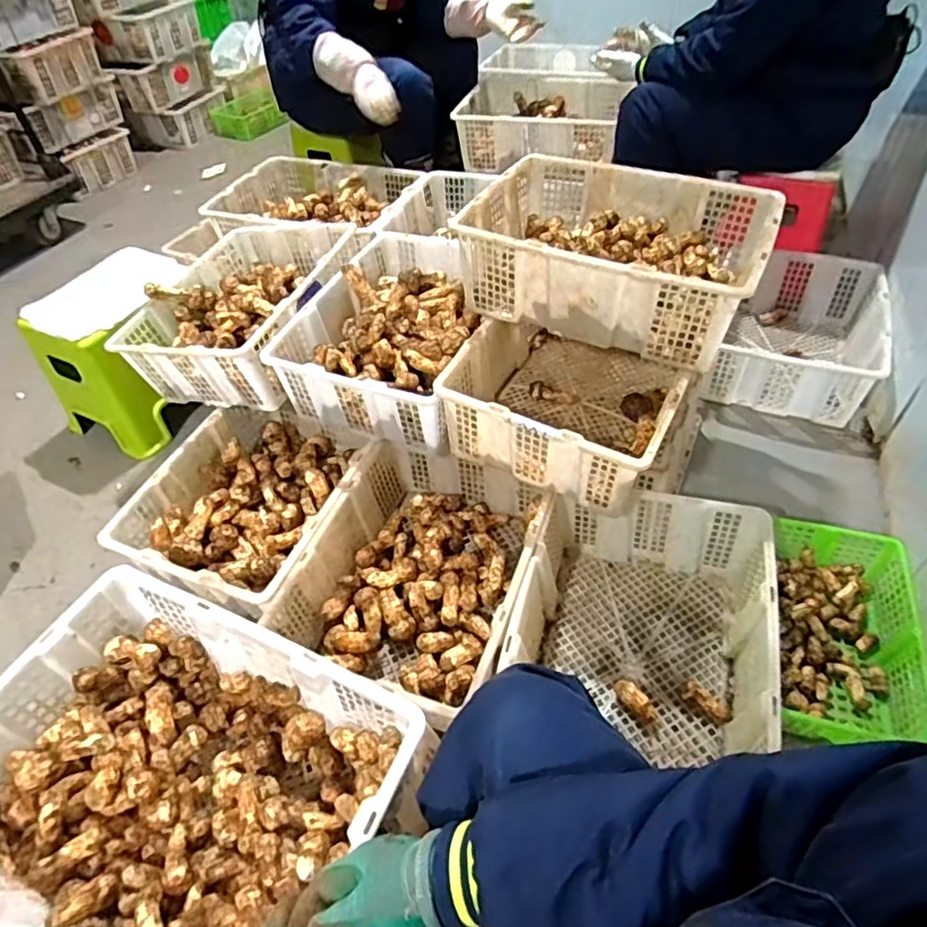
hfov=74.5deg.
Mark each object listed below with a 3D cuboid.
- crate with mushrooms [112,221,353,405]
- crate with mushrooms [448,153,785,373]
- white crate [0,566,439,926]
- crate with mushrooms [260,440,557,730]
[{"bbox_3d":[-0.453,-0.328,1.289,0.348,0.156,0.442,9,49,13],"label":"crate with mushrooms"},{"bbox_3d":[0.260,-0.371,1.062,0.468,0.147,0.337,20,52,20],"label":"crate with mushrooms"},{"bbox_3d":[-0.315,0.363,0.672,0.466,0.143,0.350,15,51,17],"label":"white crate"},{"bbox_3d":[-0.063,0.179,1.041,0.353,0.157,0.455,15,51,17],"label":"crate with mushrooms"}]

